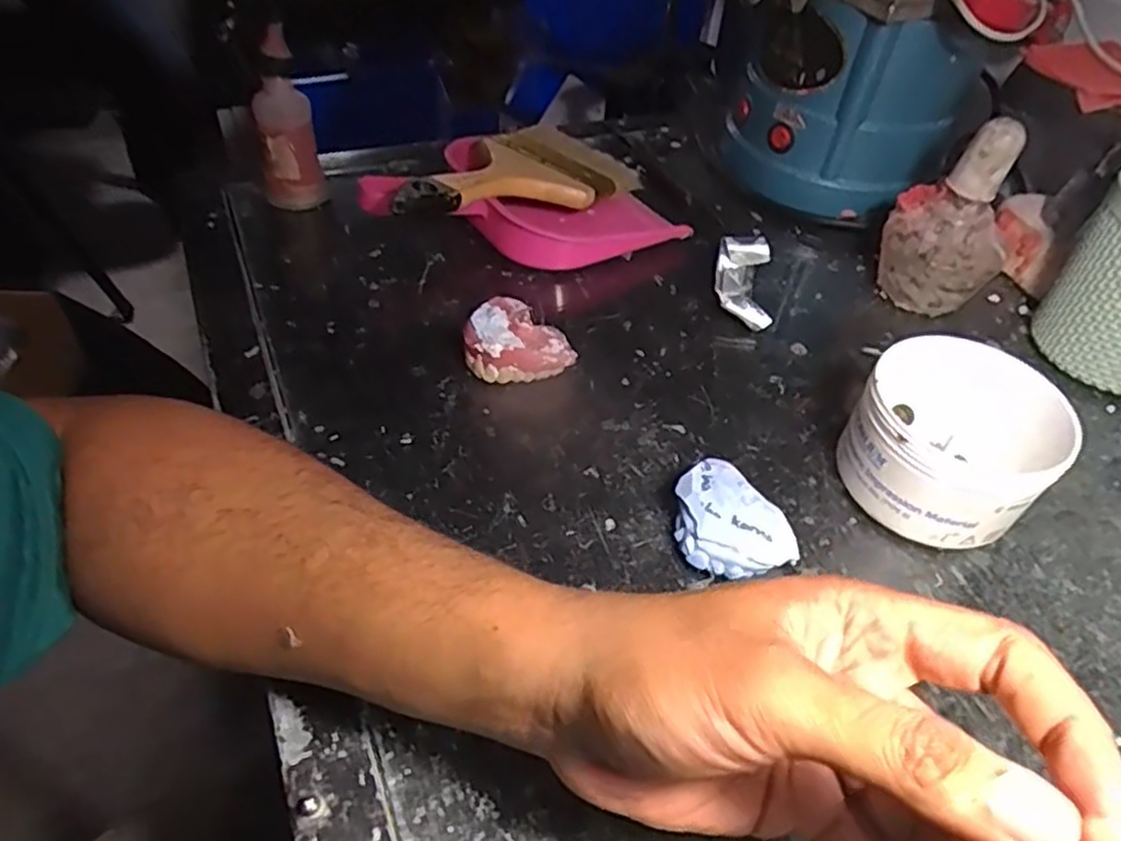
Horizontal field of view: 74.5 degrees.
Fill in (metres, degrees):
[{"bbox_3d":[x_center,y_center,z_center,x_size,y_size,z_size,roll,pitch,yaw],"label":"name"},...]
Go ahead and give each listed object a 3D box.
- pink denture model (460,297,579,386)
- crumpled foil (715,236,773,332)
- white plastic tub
[{"bbox_3d":[-0.025,-0.051,0.428,0.061,0.028,0.061,3,46,-3],"label":"pink denture model"},{"bbox_3d":[0.118,-0.089,0.478,0.033,0.028,0.068,8,46,2],"label":"crumpled foil"},{"bbox_3d":[0.188,0.013,0.360,0.088,0.071,0.078,37,54,26],"label":"white plastic tub"}]

